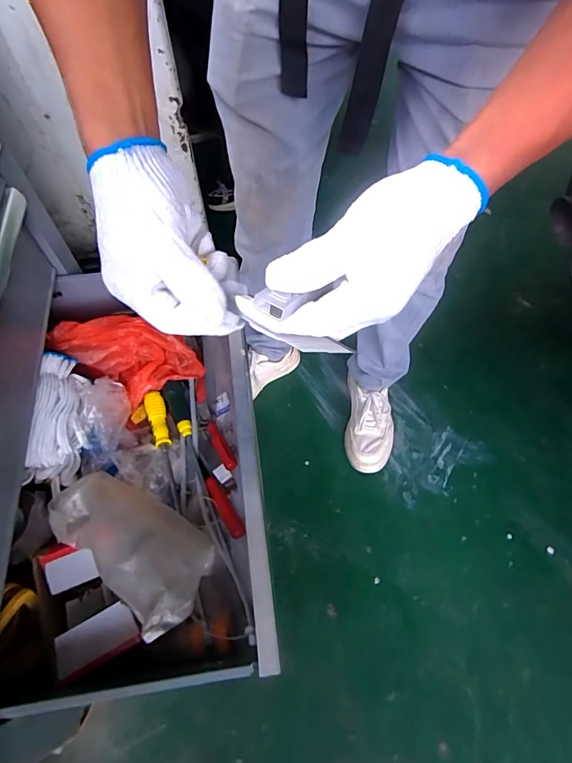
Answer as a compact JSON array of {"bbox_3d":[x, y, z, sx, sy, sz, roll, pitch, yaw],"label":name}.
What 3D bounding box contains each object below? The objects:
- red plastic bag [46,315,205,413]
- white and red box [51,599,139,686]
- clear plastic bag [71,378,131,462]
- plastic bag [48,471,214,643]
[{"bbox_3d":[-0.266,-0.048,0.679,0.194,0.106,0.136,31,65,15],"label":"red plastic bag"},{"bbox_3d":[-0.230,0.317,0.492,0.095,0.036,0.052,-27,65,-15],"label":"white and red box"},{"bbox_3d":[-0.289,0.055,0.610,0.071,0.072,0.126,-1,61,-1],"label":"clear plastic bag"},{"bbox_3d":[-0.199,0.202,0.517,0.227,0.086,0.111,30,65,15],"label":"plastic bag"}]

